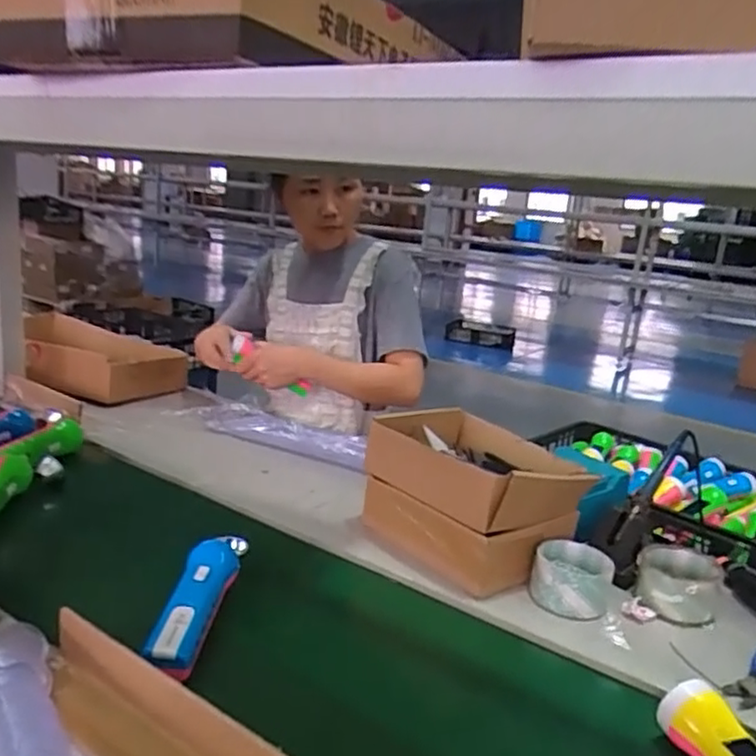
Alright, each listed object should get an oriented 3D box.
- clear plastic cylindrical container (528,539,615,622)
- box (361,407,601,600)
[{"bbox_3d":[0.213,0.222,0.734,0.083,0.052,0.077,5,14,-1],"label":"clear plastic cylindrical container"},{"bbox_3d":[0.124,0.138,0.832,0.205,0.132,0.228,-6,18,-40],"label":"box"}]

